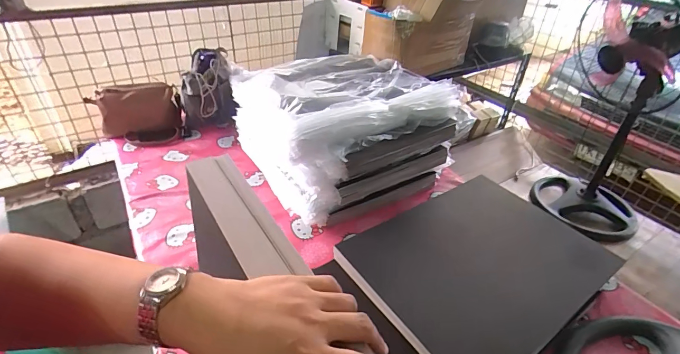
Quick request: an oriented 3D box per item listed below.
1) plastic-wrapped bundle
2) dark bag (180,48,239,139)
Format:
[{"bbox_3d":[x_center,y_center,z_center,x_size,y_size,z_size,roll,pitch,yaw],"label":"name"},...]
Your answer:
[{"bbox_3d":[0.004,-0.152,1.072,0.500,0.274,0.479,-20,41,-29],"label":"plastic-wrapped bundle"},{"bbox_3d":[-0.480,-0.292,1.279,0.200,0.257,0.169,-13,38,-22],"label":"dark bag"}]

